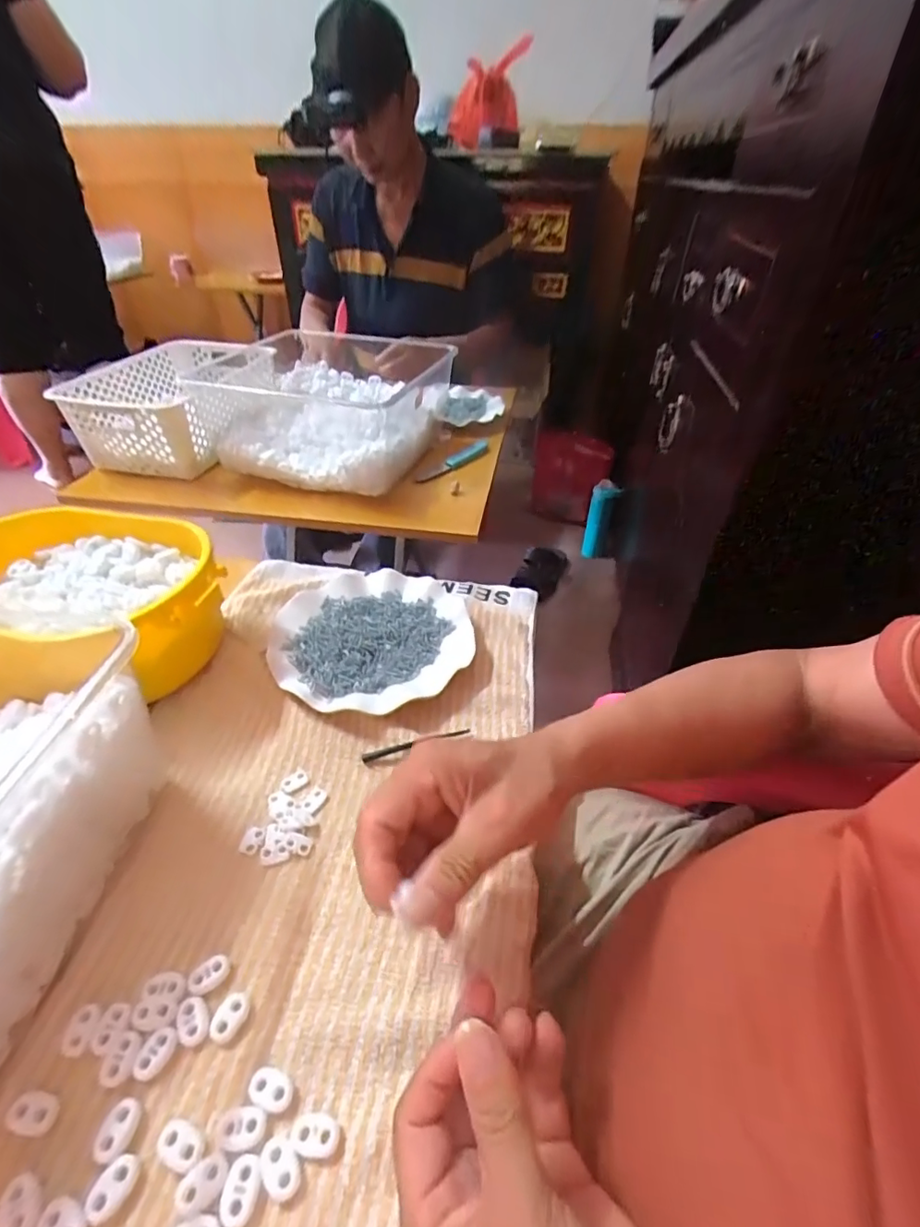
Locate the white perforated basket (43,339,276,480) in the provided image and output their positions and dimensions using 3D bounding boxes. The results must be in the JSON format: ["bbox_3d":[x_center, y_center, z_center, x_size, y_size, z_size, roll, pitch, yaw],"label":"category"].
[{"bbox_3d":[-0.445,-0.331,0.841,0.223,0.106,0.307,2,40,2],"label":"white perforated basket"}]

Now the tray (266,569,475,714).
[{"bbox_3d":[-0.081,0.020,0.502,0.179,0.022,0.173,-2,40,-3],"label":"tray"}]

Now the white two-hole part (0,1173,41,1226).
[{"bbox_3d":[-0.194,0.261,0.232,0.014,0.004,0.022,-28,48,-30],"label":"white two-hole part"}]

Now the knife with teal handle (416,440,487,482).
[{"bbox_3d":[-0.011,-0.254,0.885,0.141,0.017,0.022,-33,48,-11],"label":"knife with teal handle"}]

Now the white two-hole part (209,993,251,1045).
[{"bbox_3d":[-0.124,0.217,0.285,0.015,0.004,0.022,17,43,19],"label":"white two-hole part"}]

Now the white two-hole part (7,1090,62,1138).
[{"bbox_3d":[-0.206,0.241,0.255,0.023,0.004,0.015,6,41,6],"label":"white two-hole part"}]

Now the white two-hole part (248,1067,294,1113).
[{"bbox_3d":[-0.094,0.235,0.261,0.022,0.004,0.014,14,42,15],"label":"white two-hole part"}]

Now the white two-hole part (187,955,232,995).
[{"bbox_3d":[-0.142,0.204,0.299,0.022,0.004,0.015,-24,46,-26],"label":"white two-hole part"}]

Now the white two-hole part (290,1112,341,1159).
[{"bbox_3d":[-0.068,0.248,0.251,0.023,0.004,0.015,5,40,5],"label":"white two-hole part"}]

